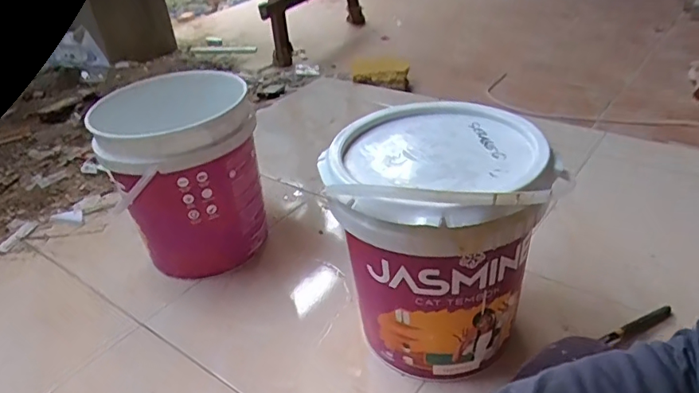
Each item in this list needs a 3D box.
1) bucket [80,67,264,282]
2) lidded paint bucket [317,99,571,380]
[{"bbox_3d":[-0.300,-0.044,1.002,0.252,0.295,0.240,-4,34,3],"label":"bucket"},{"bbox_3d":[0.135,0.062,0.779,0.276,0.357,0.291,-4,34,3],"label":"lidded paint bucket"}]

